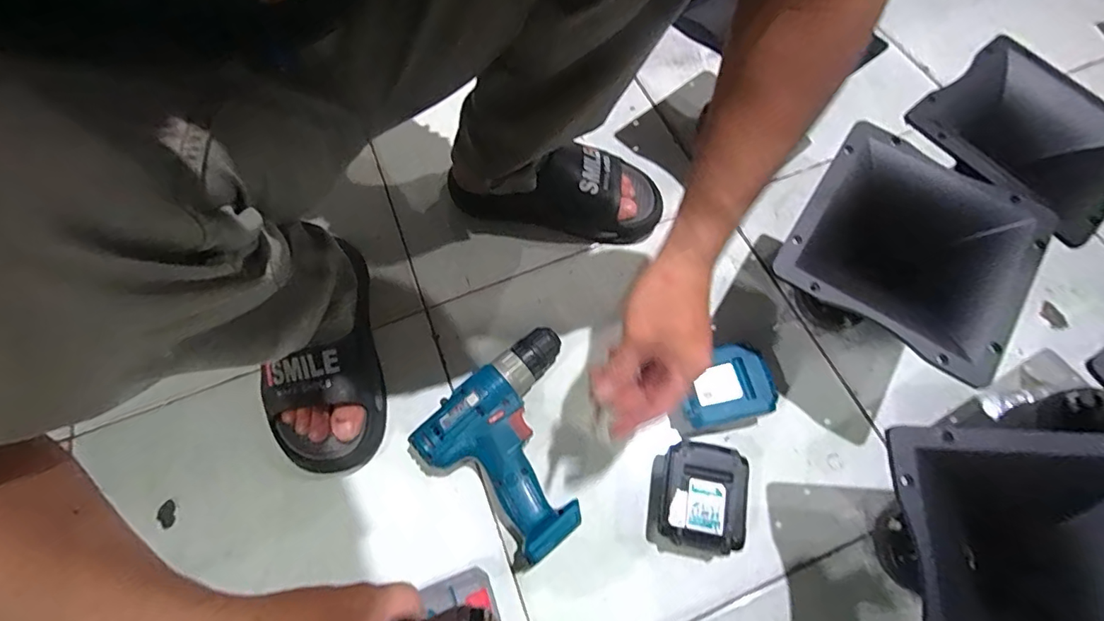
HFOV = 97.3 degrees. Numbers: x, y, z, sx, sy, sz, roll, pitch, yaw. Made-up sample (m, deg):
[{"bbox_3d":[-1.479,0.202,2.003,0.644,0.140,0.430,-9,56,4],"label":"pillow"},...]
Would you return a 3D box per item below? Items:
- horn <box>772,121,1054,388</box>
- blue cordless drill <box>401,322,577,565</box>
[{"bbox_3d":[0.319,-0.025,0.491,0.192,0.169,0.198,33,70,15],"label":"horn"},{"bbox_3d":[-0.021,0.127,0.489,0.170,0.059,0.173,42,73,18],"label":"blue cordless drill"}]

